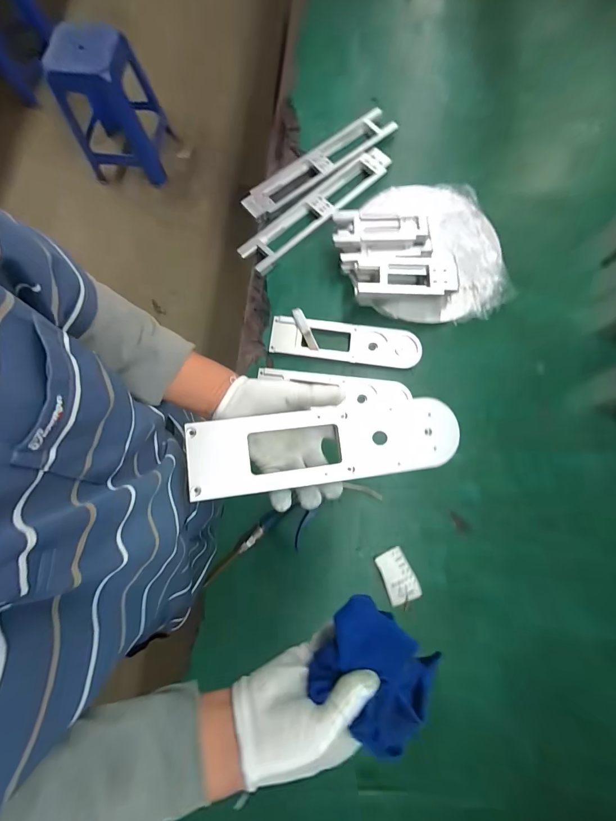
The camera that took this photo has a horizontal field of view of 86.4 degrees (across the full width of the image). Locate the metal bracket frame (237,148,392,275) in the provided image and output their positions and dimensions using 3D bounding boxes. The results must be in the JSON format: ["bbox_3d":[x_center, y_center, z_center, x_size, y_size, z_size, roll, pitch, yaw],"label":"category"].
[{"bbox_3d":[0.019,-0.456,0.741,0.395,0.042,0.080,-40,80,-9],"label":"metal bracket frame"}]

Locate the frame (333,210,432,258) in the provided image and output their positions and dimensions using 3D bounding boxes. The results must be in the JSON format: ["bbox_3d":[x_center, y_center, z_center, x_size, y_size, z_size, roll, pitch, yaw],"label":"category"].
[{"bbox_3d":[0.153,-0.360,0.683,0.197,0.059,0.100,1,77,-1],"label":"frame"}]

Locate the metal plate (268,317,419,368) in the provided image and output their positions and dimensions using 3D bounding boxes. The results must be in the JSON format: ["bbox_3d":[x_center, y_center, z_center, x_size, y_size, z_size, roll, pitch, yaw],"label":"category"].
[{"bbox_3d":[0.075,-0.142,0.680,0.306,0.017,0.082,7,77,1],"label":"metal plate"}]

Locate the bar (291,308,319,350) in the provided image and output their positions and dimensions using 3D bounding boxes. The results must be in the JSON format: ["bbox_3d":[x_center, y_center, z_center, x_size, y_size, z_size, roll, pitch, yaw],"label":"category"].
[{"bbox_3d":[-0.006,-0.167,0.680,0.021,0.004,0.098,-24,88,1],"label":"bar"}]

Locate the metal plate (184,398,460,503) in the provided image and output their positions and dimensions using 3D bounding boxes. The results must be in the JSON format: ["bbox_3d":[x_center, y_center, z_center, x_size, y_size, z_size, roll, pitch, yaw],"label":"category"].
[{"bbox_3d":[0.023,0.038,0.362,0.300,0.012,0.079,-6,77,-9],"label":"metal plate"}]

